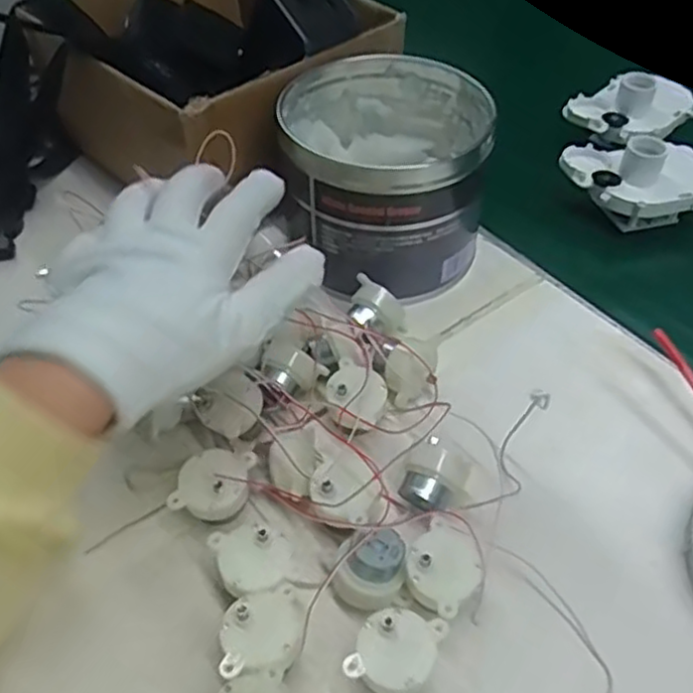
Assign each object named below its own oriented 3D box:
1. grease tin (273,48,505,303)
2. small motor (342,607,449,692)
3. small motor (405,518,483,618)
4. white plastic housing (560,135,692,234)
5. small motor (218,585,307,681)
[{"bbox_3d":[0.023,-0.110,0.456,0.124,0.086,0.137,-1,49,0],"label":"grease tin"},{"bbox_3d":[0.020,0.127,0.293,0.031,0.026,0.038,20,52,17],"label":"small motor"},{"bbox_3d":[0.043,0.101,0.316,0.031,0.025,0.037,33,57,25],"label":"small motor"},{"bbox_3d":[0.207,-0.117,0.504,0.104,0.052,0.054,5,49,4],"label":"white plastic housing"},{"bbox_3d":[-0.034,0.122,0.299,0.032,0.024,0.034,0,49,0],"label":"small motor"}]

